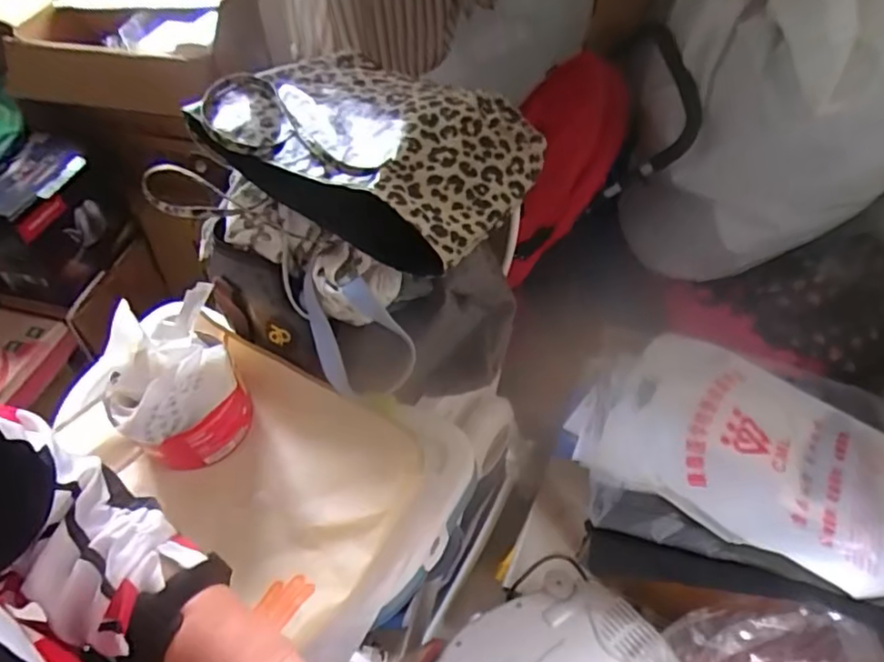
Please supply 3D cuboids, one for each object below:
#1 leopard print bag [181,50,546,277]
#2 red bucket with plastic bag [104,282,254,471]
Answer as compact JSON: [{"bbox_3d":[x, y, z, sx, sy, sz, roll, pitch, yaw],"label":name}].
[{"bbox_3d":[-0.083,-0.230,0.736,0.369,0.070,0.263,27,55,21],"label":"leopard print bag"},{"bbox_3d":[-0.301,0.069,0.707,0.128,0.174,0.129,-14,52,-11],"label":"red bucket with plastic bag"}]

